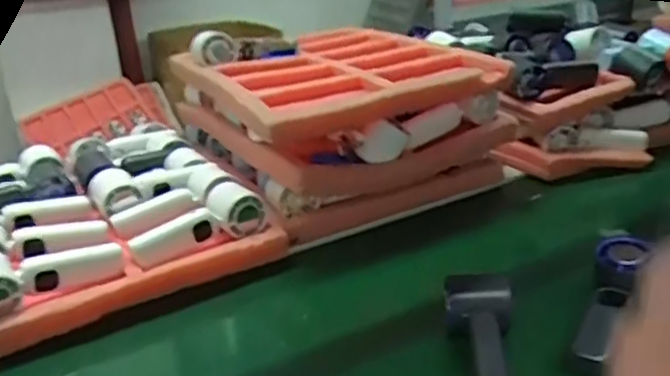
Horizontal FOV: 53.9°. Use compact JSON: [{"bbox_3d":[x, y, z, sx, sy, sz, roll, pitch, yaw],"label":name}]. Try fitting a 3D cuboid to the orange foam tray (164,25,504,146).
[{"bbox_3d":[-0.029,-0.174,0.972,0.340,0.054,0.472,-16,26,-23],"label":"orange foam tray"}]

